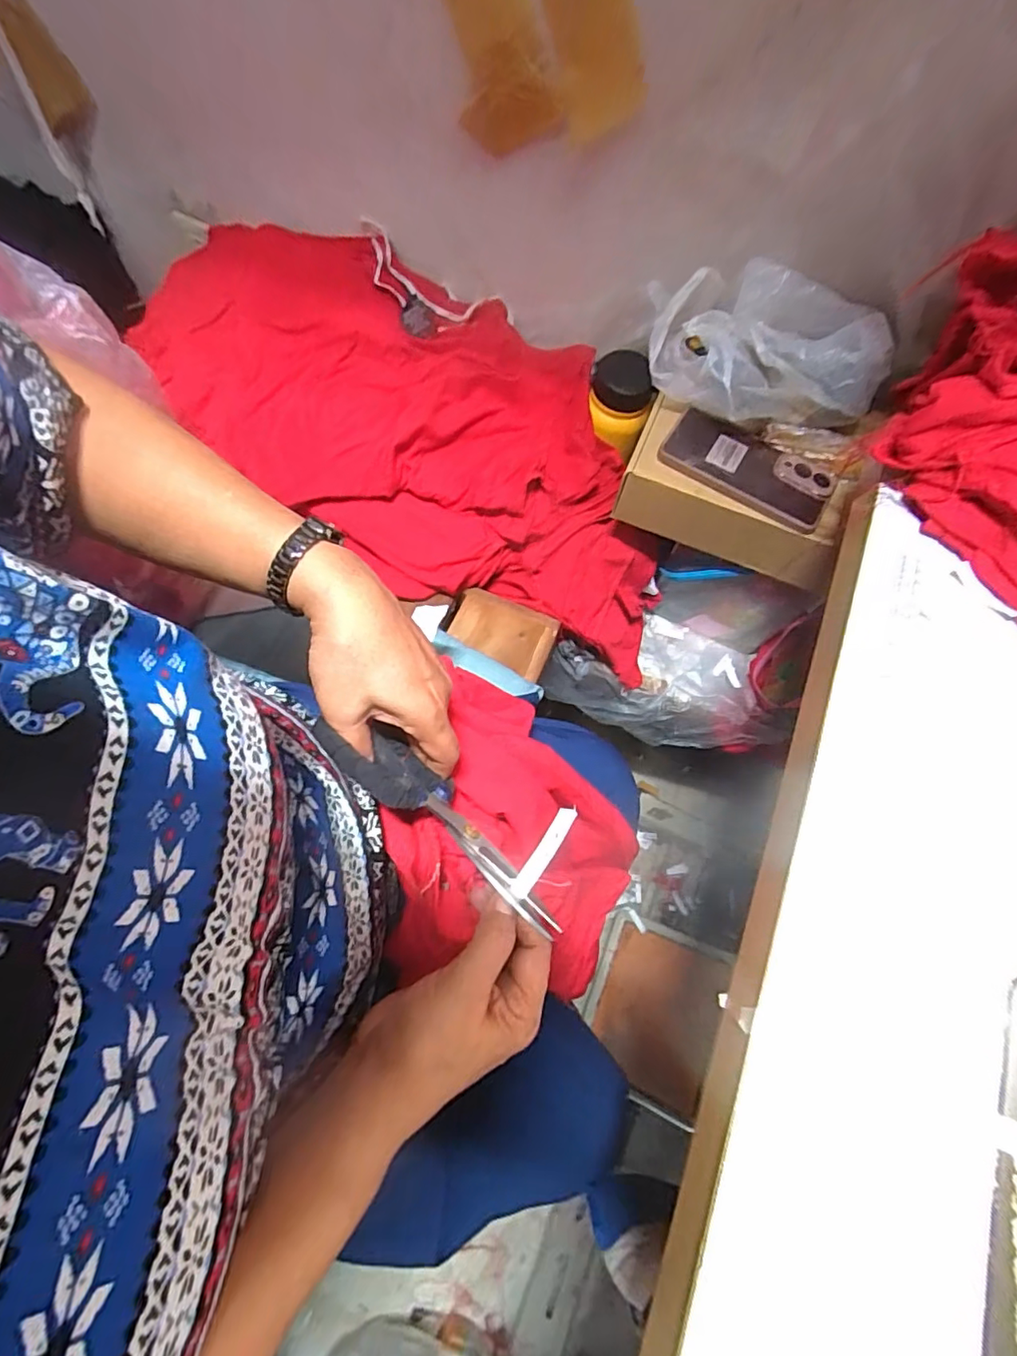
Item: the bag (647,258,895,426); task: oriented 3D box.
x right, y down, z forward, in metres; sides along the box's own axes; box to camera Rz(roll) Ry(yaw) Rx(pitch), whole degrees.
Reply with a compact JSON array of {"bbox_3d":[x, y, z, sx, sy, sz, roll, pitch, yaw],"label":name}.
[{"bbox_3d":[0.229,-0.304,0.516,0.223,0.090,0.101,29,68,10],"label":"bag"}]

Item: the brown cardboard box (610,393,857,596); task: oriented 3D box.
[{"bbox_3d":[0.233,-0.182,0.569,0.228,0.080,0.109,23,67,7],"label":"brown cardboard box"}]

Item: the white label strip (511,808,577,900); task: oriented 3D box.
[{"bbox_3d":[0.021,0.101,0.328,0.011,0.004,0.060,33,60,11],"label":"white label strip"}]

